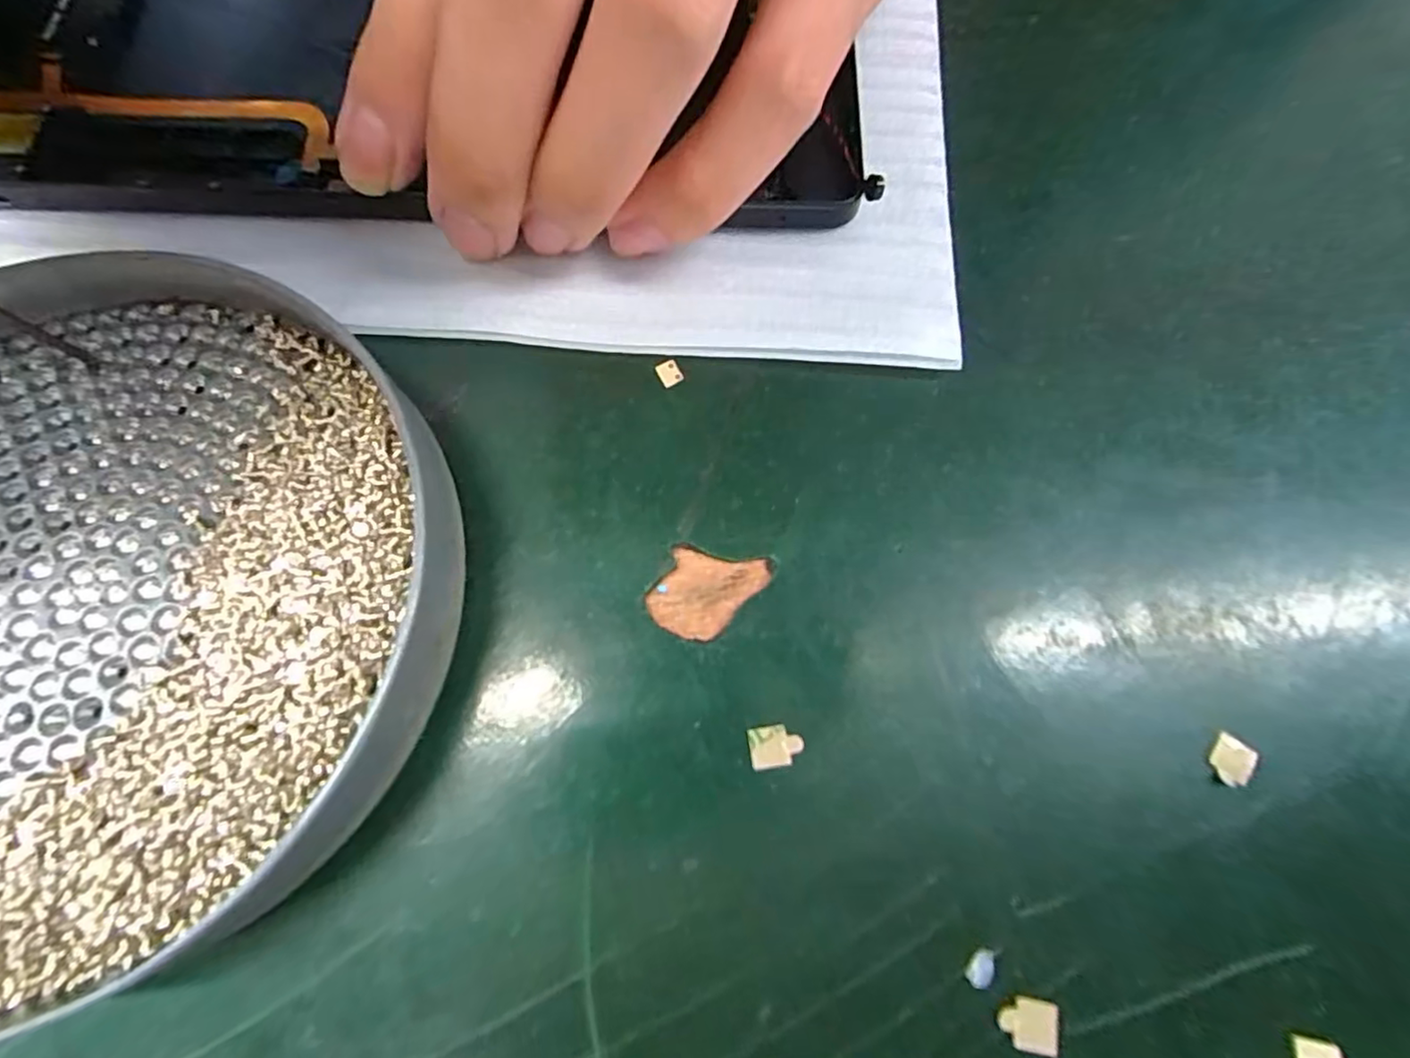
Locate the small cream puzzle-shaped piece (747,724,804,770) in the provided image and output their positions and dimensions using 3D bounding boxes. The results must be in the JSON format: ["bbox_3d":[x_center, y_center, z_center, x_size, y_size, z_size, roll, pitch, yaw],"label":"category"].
[{"bbox_3d":[0.012,0.035,0.100,0.009,0.004,0.006,-9,76,0],"label":"small cream puzzle-shaped piece"}]

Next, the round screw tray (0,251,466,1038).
[{"bbox_3d":[-0.101,0.010,0.097,0.112,0.018,0.115,0,73,0],"label":"round screw tray"}]

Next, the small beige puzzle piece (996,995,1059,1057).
[{"bbox_3d":[0.047,0.072,0.089,0.008,0.004,0.007,10,69,4],"label":"small beige puzzle piece"}]

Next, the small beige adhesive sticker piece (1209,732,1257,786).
[{"bbox_3d":[0.086,0.037,0.098,0.006,0.004,0.008,39,65,18],"label":"small beige adhesive sticker piece"}]

